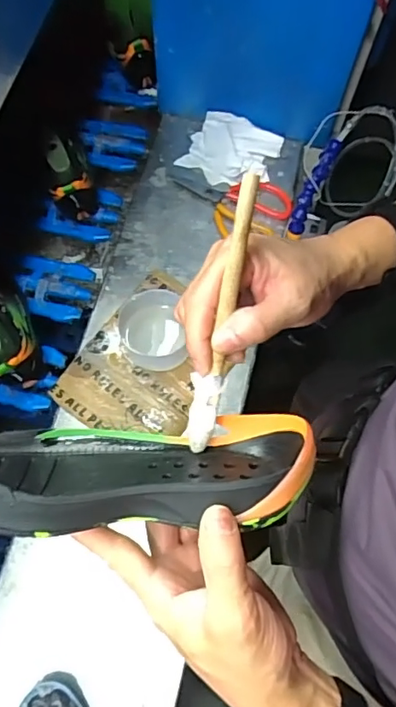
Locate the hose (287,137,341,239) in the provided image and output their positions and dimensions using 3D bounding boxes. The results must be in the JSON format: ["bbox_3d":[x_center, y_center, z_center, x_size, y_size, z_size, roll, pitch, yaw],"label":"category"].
[{"bbox_3d":[0.164,-0.236,0.738,0.023,0.031,0.134,27,108,8],"label":"hose"}]

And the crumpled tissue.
[{"bbox_3d":[0.054,-0.328,0.826,0.141,0.022,0.126,21,74,6],"label":"crumpled tissue"}]

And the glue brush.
[{"bbox_3d":[0.015,-0.018,0.326,0.021,0.008,0.180,12,111,3],"label":"glue brush"}]

